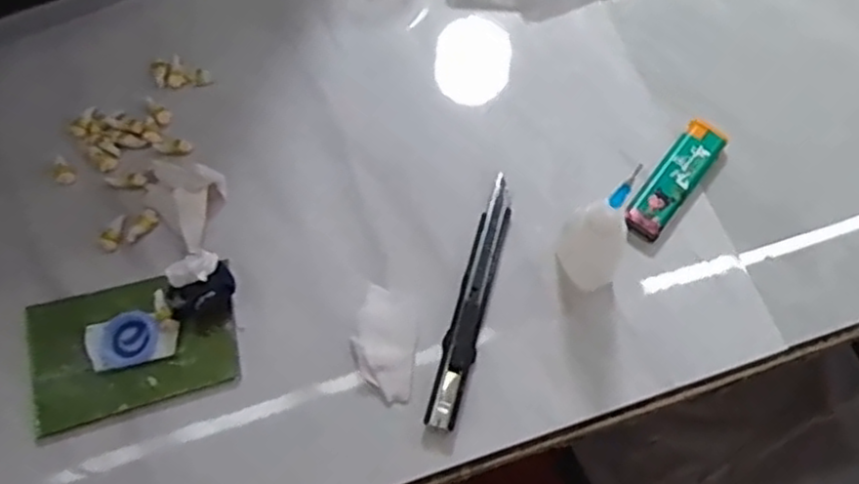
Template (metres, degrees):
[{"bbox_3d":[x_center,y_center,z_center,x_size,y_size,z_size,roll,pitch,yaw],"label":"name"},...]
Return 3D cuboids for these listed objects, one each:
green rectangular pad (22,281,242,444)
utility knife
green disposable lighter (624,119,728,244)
[{"bbox_3d":[-0.150,0.052,0.355,0.099,0.008,0.067,-17,68,-5],"label":"green rectangular pad"},{"bbox_3d":[0.023,0.027,0.362,0.015,0.014,0.137,14,69,7],"label":"utility knife"},{"bbox_3d":[0.135,-0.034,0.390,0.023,0.010,0.078,36,73,15],"label":"green disposable lighter"}]

